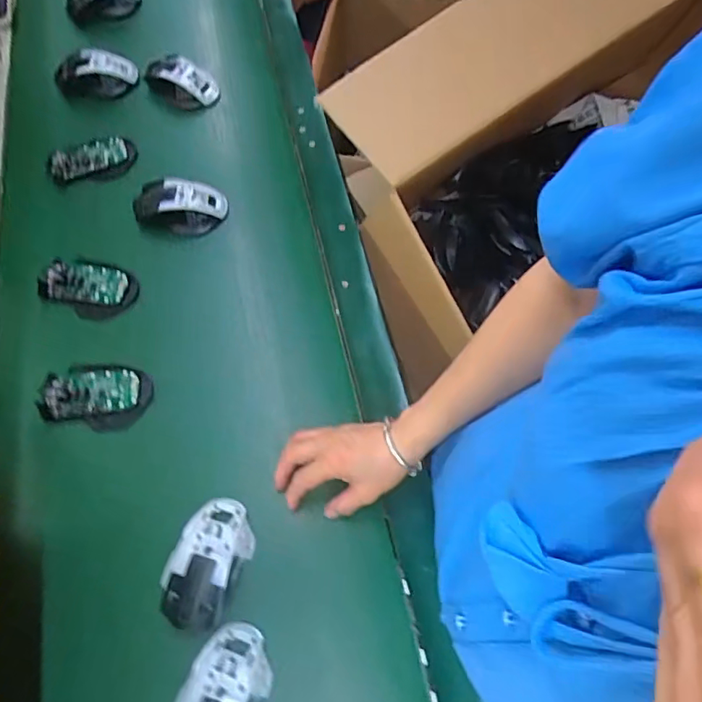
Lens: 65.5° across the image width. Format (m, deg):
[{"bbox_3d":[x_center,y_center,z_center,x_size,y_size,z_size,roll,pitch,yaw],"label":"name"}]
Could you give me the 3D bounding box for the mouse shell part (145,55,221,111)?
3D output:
[{"bbox_3d":[-0.256,-0.401,0.816,0.109,0.044,0.061,23,64,10],"label":"mouse shell part"}]

